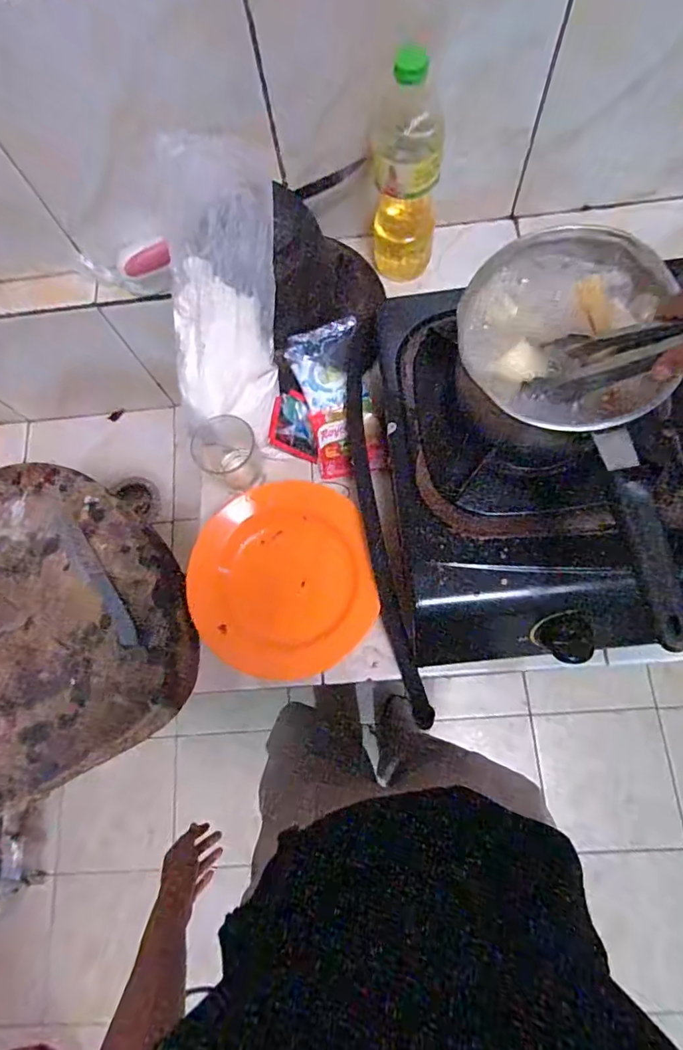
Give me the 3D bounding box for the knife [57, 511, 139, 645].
[{"bbox_3d":[-0.266,0.059,0.536,0.026,0.006,0.164,-34,74,-5],"label":"knife"}]

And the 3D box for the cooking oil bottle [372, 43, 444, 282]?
[{"bbox_3d":[0.075,-0.387,0.548,0.077,0.217,0.091,8,75,7],"label":"cooking oil bottle"}]

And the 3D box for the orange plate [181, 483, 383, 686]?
[{"bbox_3d":[-0.065,0.056,0.552,0.194,0.031,0.211,-1,74,5],"label":"orange plate"}]

